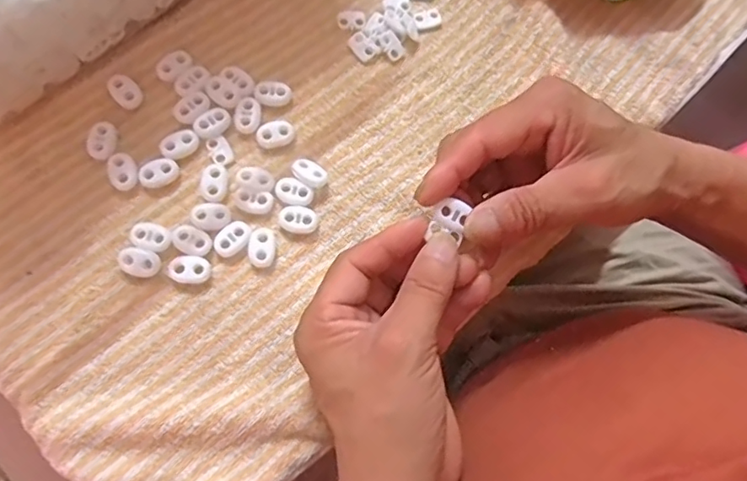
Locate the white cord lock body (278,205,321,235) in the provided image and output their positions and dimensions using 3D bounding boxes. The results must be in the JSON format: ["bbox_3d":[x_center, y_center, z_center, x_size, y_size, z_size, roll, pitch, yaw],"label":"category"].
[{"bbox_3d":[-0.043,-0.012,0.322,0.022,0.005,0.015,12,74,-3],"label":"white cord lock body"}]

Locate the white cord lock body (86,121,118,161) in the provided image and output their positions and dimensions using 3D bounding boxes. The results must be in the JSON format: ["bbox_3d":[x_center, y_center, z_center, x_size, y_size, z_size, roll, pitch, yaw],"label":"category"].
[{"bbox_3d":[-0.156,-0.058,0.322,0.015,0.005,0.023,7,75,-4],"label":"white cord lock body"}]

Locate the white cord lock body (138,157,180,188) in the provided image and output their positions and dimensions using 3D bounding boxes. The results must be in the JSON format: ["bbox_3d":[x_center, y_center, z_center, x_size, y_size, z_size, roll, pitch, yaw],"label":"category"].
[{"bbox_3d":[-0.123,-0.039,0.319,0.021,0.004,0.016,-11,77,-9],"label":"white cord lock body"}]

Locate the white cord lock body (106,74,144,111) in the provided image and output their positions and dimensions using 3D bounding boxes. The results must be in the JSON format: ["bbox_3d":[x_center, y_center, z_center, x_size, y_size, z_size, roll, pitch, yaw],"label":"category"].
[{"bbox_3d":[-0.147,-0.088,0.332,0.015,0.006,0.022,-39,83,-14],"label":"white cord lock body"}]

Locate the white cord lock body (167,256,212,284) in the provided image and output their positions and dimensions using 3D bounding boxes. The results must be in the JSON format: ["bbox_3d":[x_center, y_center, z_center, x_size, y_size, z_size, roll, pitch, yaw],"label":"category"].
[{"bbox_3d":[-0.102,0.016,0.308,0.023,0.006,0.015,-1,75,-7],"label":"white cord lock body"}]

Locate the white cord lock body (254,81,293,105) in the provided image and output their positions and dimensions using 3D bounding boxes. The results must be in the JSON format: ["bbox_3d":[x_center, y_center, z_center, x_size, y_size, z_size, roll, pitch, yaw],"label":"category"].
[{"bbox_3d":[-0.061,-0.090,0.340,0.022,0.006,0.014,6,75,-5],"label":"white cord lock body"}]

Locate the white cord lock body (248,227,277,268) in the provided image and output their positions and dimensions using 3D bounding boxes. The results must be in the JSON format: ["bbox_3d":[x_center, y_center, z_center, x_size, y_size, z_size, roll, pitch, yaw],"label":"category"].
[{"bbox_3d":[-0.063,0.004,0.316,0.015,0.004,0.023,5,75,-5],"label":"white cord lock body"}]

